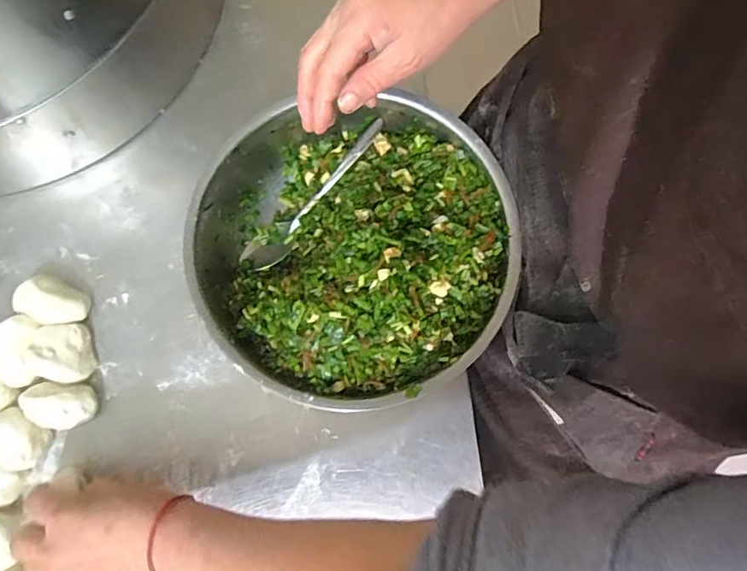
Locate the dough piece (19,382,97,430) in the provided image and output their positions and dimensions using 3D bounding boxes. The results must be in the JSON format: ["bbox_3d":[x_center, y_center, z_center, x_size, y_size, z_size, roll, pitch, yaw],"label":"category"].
[{"bbox_3d":[-0.269,0.103,0.415,0.056,0.037,0.037,0,79,0],"label":"dough piece"}]

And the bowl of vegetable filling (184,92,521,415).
[{"bbox_3d":[-0.016,-0.030,0.398,0.244,0.085,0.241,0,79,0],"label":"bowl of vegetable filling"}]

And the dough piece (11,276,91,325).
[{"bbox_3d":[-0.289,0.015,0.437,0.064,0.026,0.037,21,80,4],"label":"dough piece"}]

